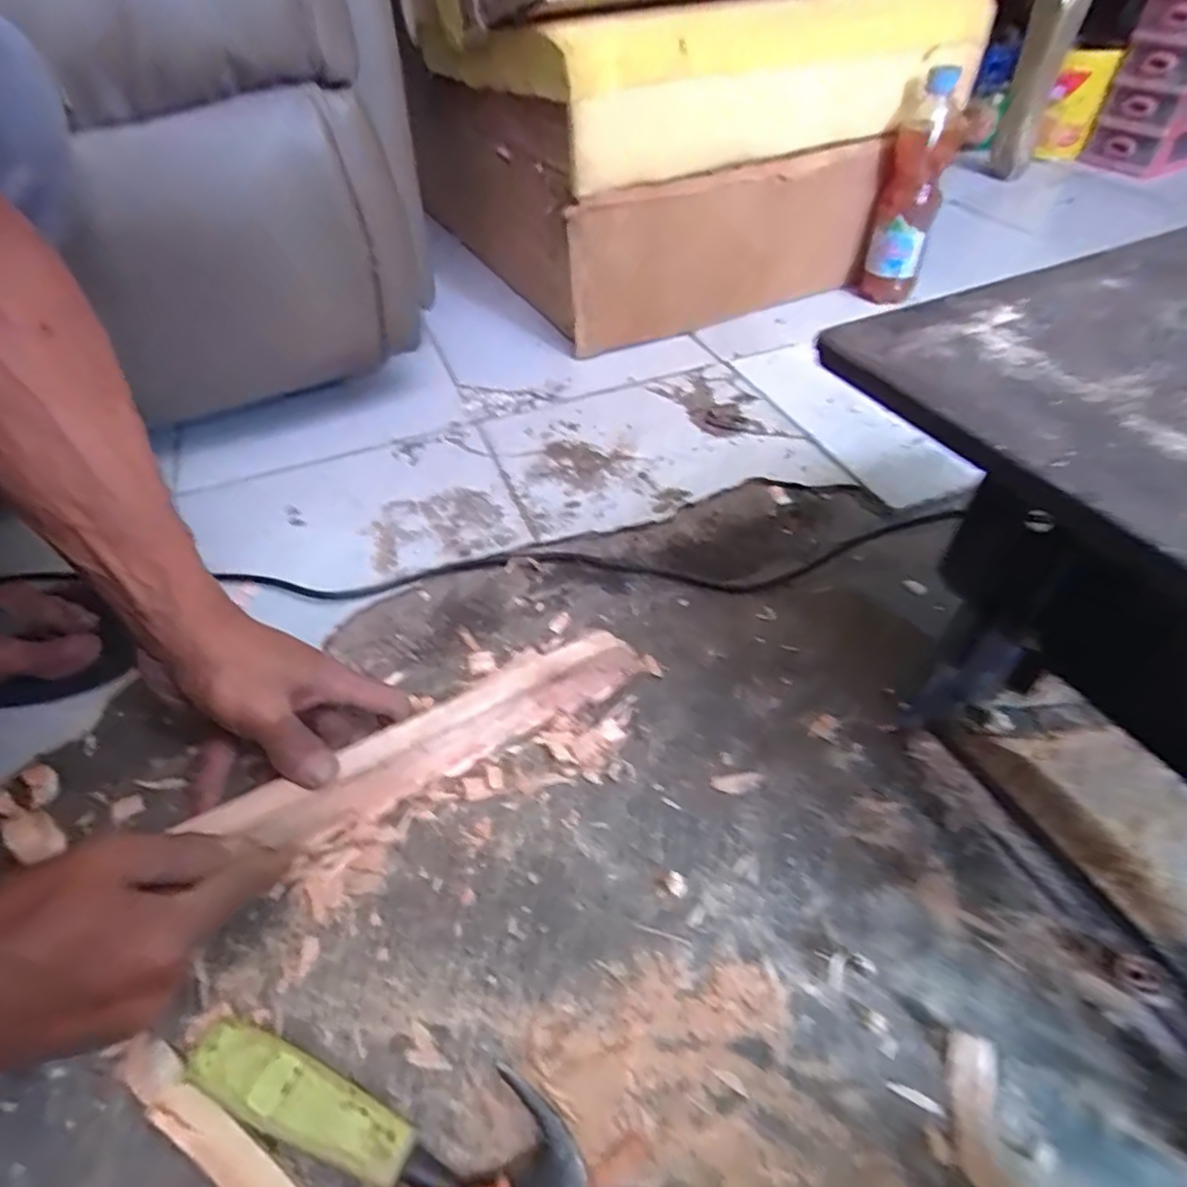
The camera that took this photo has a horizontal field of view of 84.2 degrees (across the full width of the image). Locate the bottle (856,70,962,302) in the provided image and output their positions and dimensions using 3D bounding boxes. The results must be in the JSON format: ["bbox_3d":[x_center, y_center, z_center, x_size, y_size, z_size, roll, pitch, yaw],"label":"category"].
[{"bbox_3d":[0.373,-0.466,0.779,0.065,0.230,0.058,17,50,21],"label":"bottle"}]

